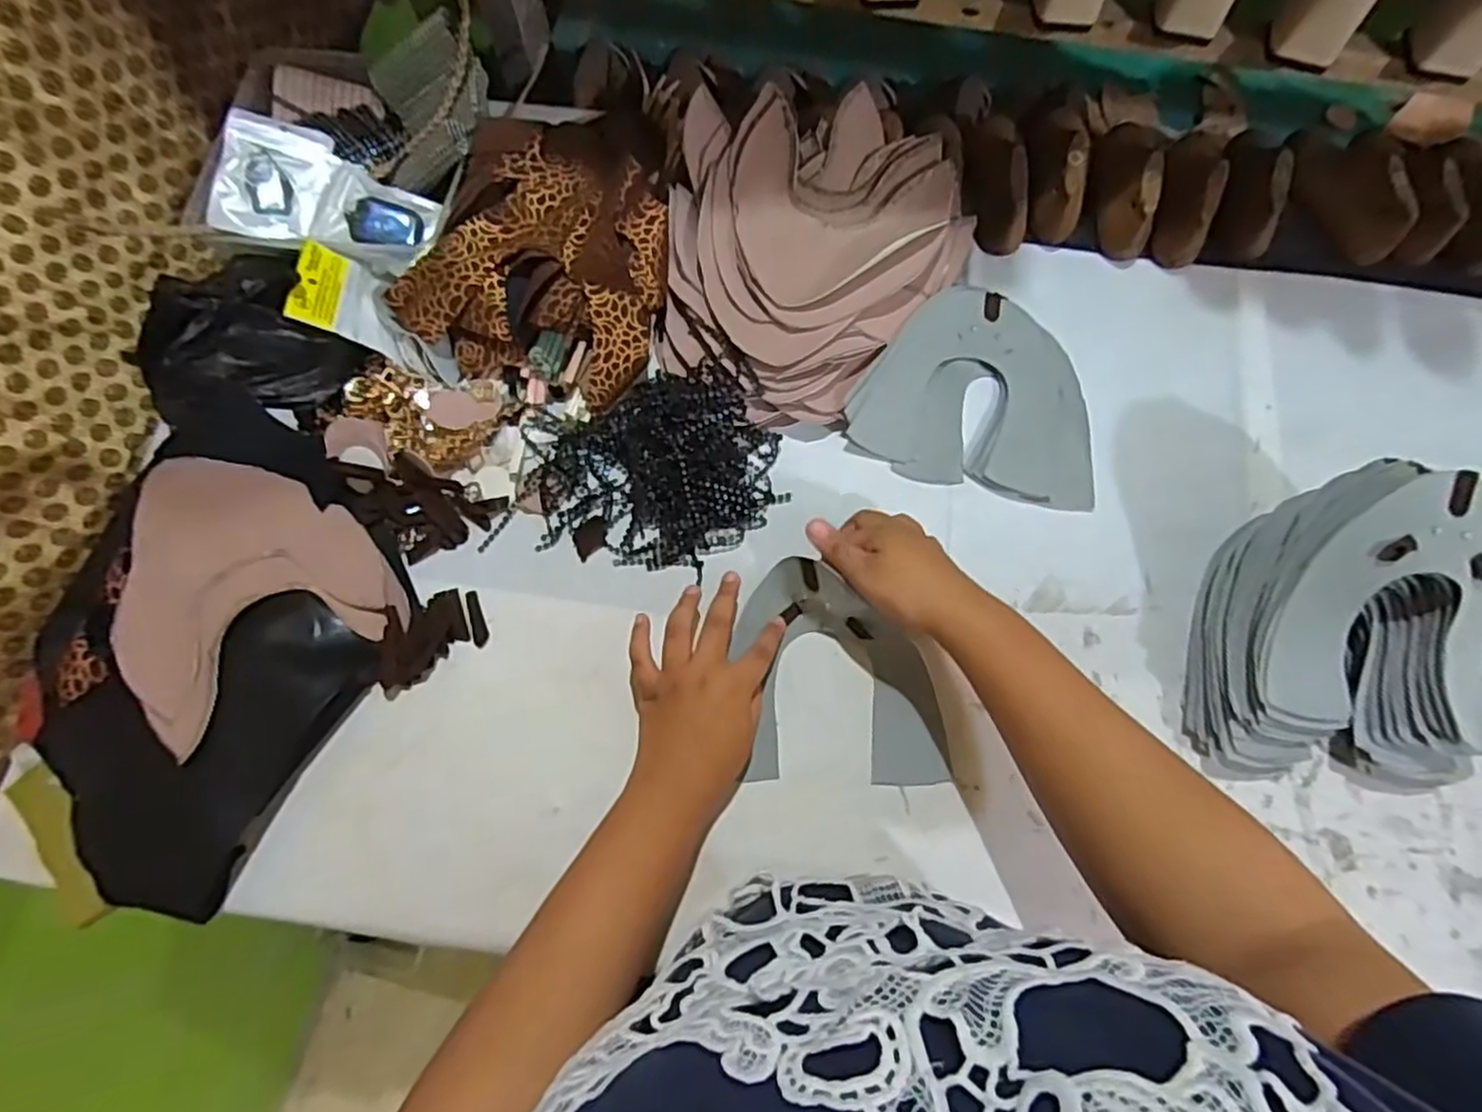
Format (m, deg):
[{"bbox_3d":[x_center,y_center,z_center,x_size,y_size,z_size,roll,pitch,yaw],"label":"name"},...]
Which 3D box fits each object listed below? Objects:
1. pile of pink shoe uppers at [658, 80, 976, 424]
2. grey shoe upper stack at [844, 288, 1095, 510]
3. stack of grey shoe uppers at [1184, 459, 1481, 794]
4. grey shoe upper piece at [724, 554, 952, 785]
[{"bbox_3d":[0.040,-0.247,0.564,0.232,0.072,0.263,35,74,11],"label":"pile of pink shoe uppers"},{"bbox_3d":[0.185,-0.132,0.549,0.181,0.025,0.164,13,71,4],"label":"grey shoe upper stack"},{"bbox_3d":[0.388,0.047,0.445,0.163,0.109,0.176,4,71,1],"label":"stack of grey shoe uppers"},{"bbox_3d":[0.064,0.076,0.472,0.125,0.043,0.155,-9,71,-3],"label":"grey shoe upper piece"}]

